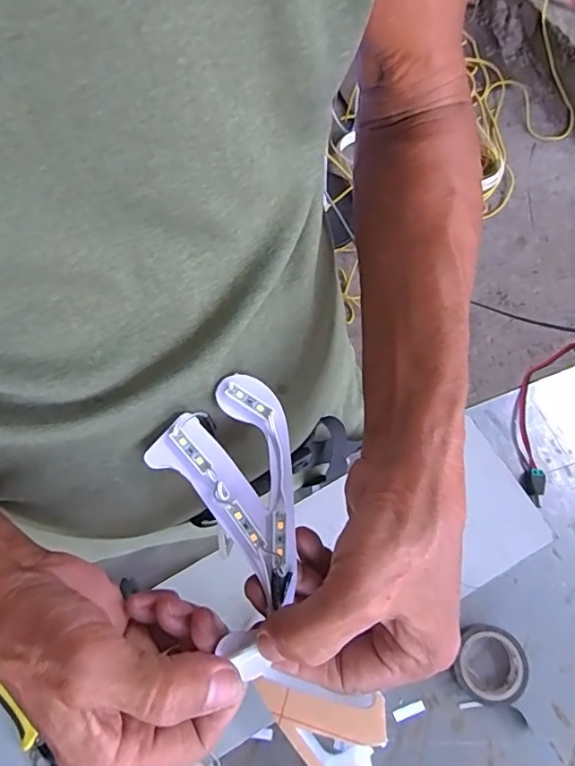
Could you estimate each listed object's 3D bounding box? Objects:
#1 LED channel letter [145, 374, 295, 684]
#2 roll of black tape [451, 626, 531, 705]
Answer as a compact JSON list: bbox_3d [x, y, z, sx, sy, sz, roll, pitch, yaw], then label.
[{"bbox_3d":[-0.019,0.063,0.245,0.066,0.023,0.125,-23,70,-6],"label":"LED channel letter"},{"bbox_3d":[0.164,0.226,0.410,0.051,0.021,0.055,-1,69,2],"label":"roll of black tape"}]

